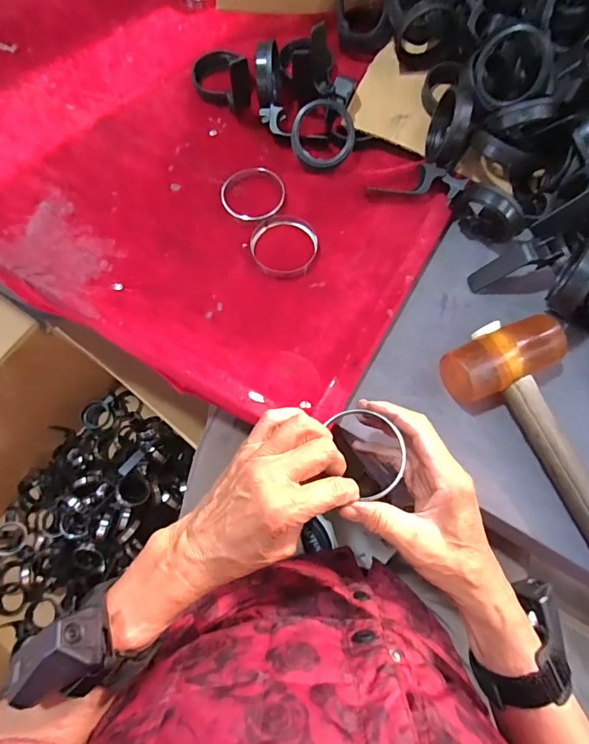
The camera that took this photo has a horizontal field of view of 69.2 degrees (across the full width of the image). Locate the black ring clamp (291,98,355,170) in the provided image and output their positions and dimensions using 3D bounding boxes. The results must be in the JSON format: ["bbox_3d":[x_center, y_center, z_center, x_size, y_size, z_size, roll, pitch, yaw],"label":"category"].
[{"bbox_3d":[0.033,-0.269,0.485,0.071,0.017,0.070,1,97,4],"label":"black ring clamp"}]

